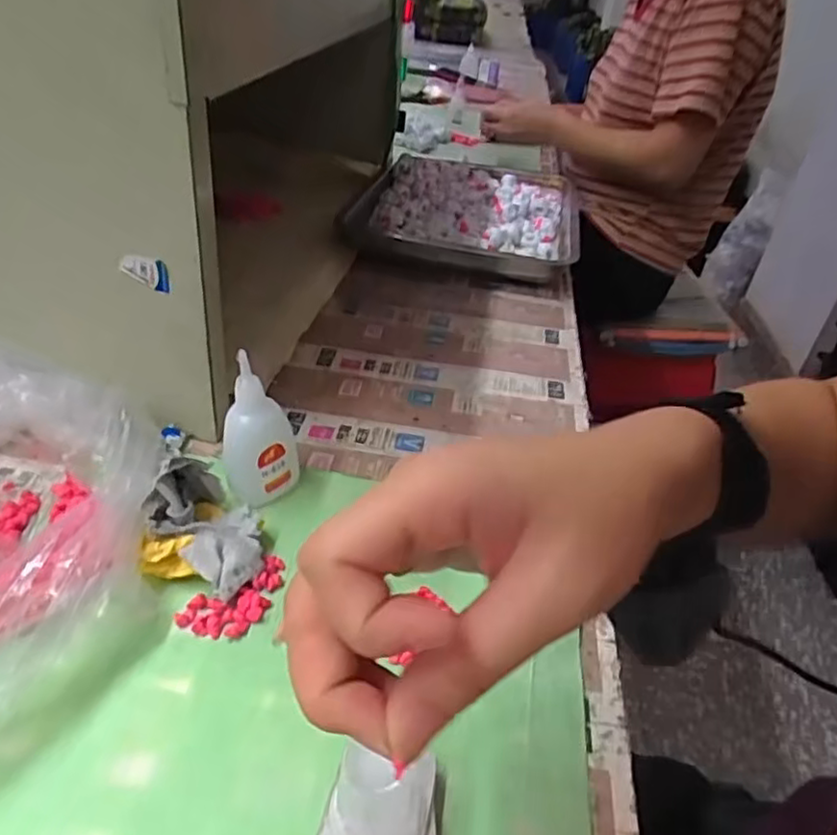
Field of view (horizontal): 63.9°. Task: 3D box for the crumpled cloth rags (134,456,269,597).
[{"bbox_3d":[-0.120,0.055,0.366,0.058,0.036,0.089,-6,38,-17],"label":"crumpled cloth rags"}]

